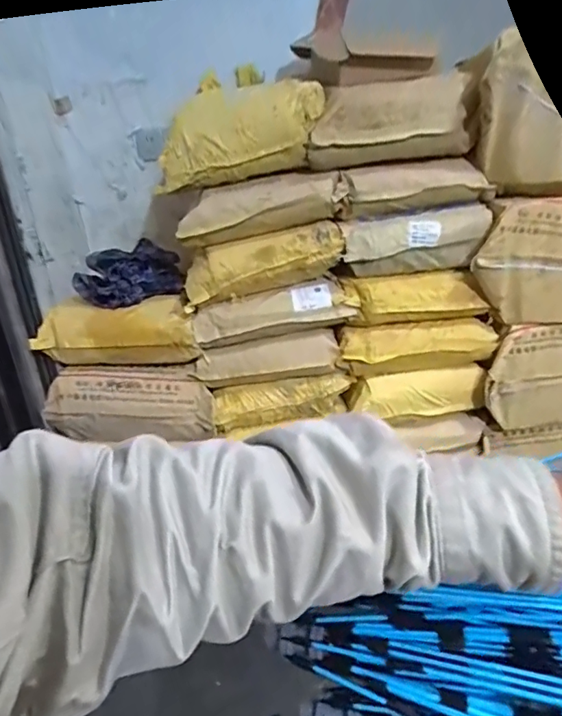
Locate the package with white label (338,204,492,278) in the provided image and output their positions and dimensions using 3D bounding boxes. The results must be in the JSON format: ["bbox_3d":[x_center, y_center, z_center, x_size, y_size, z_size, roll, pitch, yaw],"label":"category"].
[{"bbox_3d":[0.333,-0.291,1.229,0.346,0.143,0.093,-4,22,1],"label":"package with white label"}]

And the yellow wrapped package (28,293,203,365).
[{"bbox_3d":[-0.455,-0.070,1.366,0.421,0.160,0.177,-8,22,-7],"label":"yellow wrapped package"}]

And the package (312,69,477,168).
[{"bbox_3d":[0.251,-0.542,1.125,0.362,0.170,0.109,-3,22,4],"label":"package"}]

